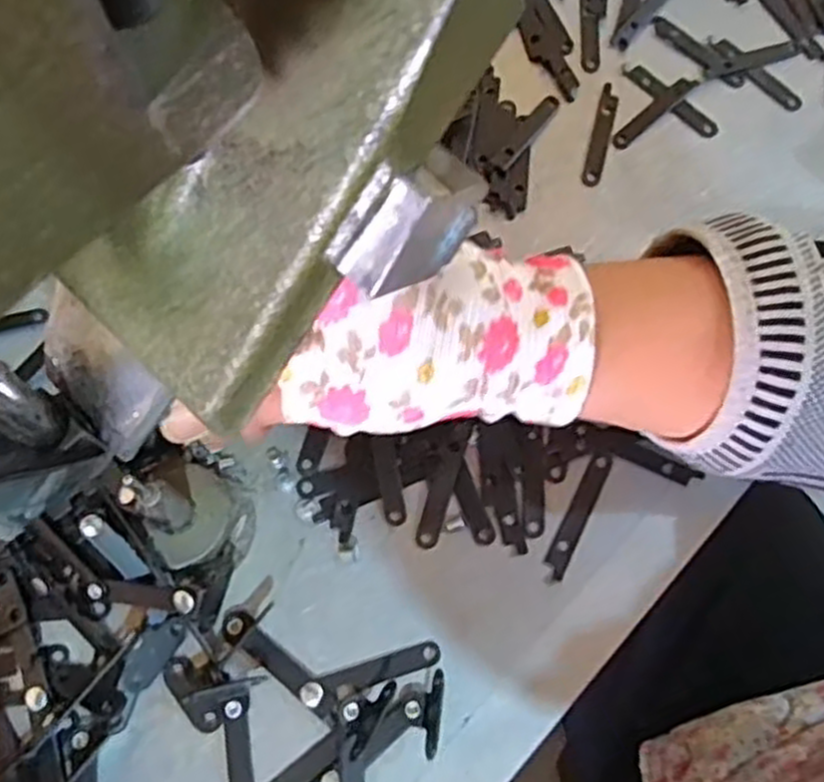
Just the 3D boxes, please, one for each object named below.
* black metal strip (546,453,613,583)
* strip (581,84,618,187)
[{"bbox_3d":[0.065,0.049,0.314,0.008,0.004,0.053,26,74,6],"label":"black metal strip"},{"bbox_3d":[0.087,-0.118,0.370,0.009,0.004,0.054,16,73,3],"label":"strip"}]

